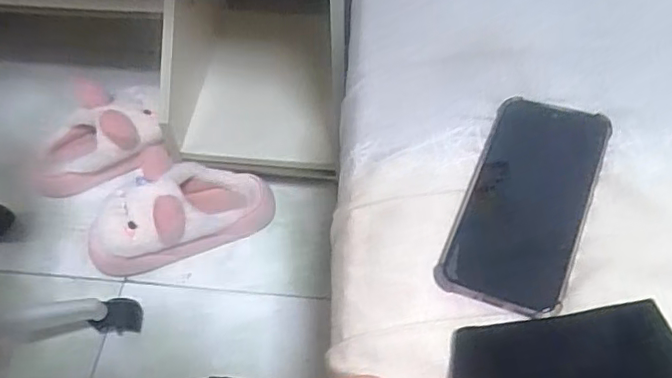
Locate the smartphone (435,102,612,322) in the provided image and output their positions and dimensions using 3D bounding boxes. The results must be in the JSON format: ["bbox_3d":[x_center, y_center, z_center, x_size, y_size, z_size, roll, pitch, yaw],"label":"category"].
[{"bbox_3d":[0.127,0.007,0.398,0.078,0.006,0.154,14,65,26],"label":"smartphone"}]

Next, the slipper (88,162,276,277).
[{"bbox_3d":[-0.236,0.034,0.881,0.278,0.116,0.124,-19,57,-11],"label":"slipper"}]

